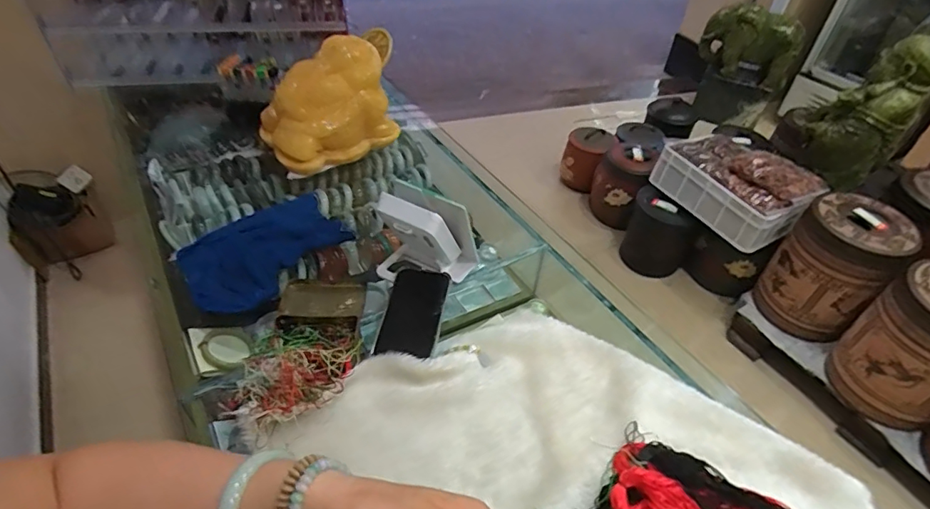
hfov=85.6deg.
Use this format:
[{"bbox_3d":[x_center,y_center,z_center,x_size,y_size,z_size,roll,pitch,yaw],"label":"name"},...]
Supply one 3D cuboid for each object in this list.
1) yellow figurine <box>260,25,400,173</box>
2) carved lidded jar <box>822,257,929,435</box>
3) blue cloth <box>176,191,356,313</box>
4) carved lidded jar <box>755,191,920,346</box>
[{"bbox_3d":[-0.249,-0.295,0.962,0.272,0.178,0.156,-29,53,-29],"label":"yellow figurine"},{"bbox_3d":[1.283,0.250,1.411,0.306,0.425,0.283,2,44,-2],"label":"carved lidded jar"},{"bbox_3d":[-0.312,-0.009,0.780,0.160,0.027,0.240,35,55,21],"label":"blue cloth"},{"bbox_3d":[1.166,0.042,1.612,0.267,0.407,0.278,2,44,-2],"label":"carved lidded jar"}]

